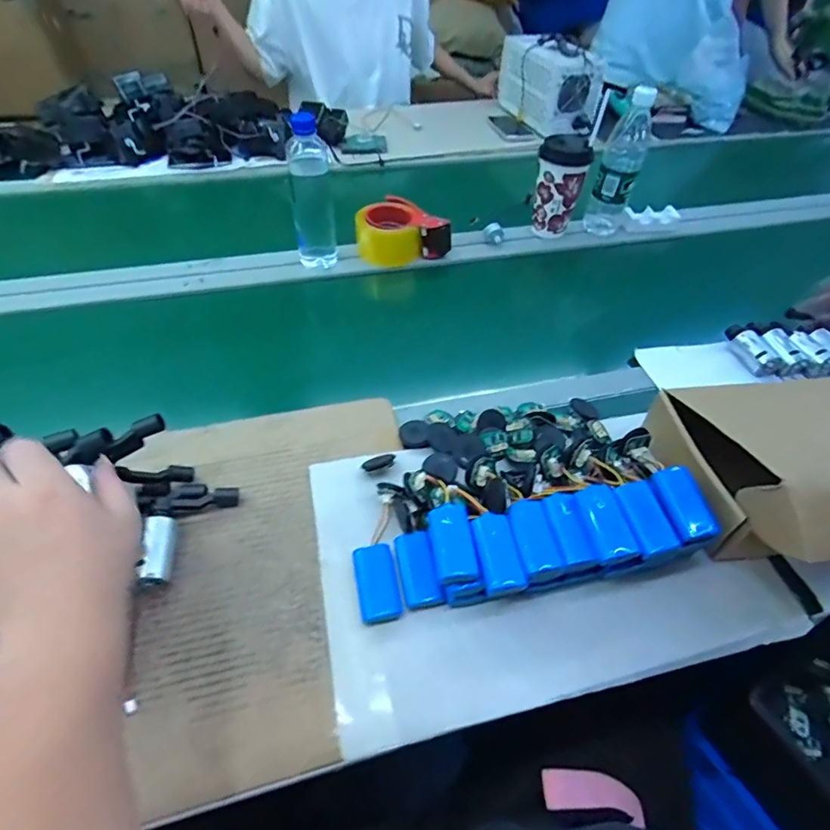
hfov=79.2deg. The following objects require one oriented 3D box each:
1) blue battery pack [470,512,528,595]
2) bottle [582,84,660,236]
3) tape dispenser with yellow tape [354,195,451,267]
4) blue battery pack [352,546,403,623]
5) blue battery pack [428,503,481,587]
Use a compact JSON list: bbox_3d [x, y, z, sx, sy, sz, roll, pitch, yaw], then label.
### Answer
[{"bbox_3d":[0.073,0.122,0.448,0.037,0.017,0.070,-4,49,-6],"label":"blue battery pack"},{"bbox_3d":[0.340,-0.415,0.828,0.058,0.214,0.059,18,51,13],"label":"bottle"},{"bbox_3d":[-0.021,-0.311,0.844,0.155,0.068,0.097,-3,49,-5],"label":"tape dispenser with yellow tape"},{"bbox_3d":[-0.034,0.157,0.462,0.037,0.020,0.069,-10,50,-11],"label":"blue battery pack"},{"bbox_3d":[0.034,0.111,0.449,0.038,0.017,0.077,-4,49,-6],"label":"blue battery pack"}]

